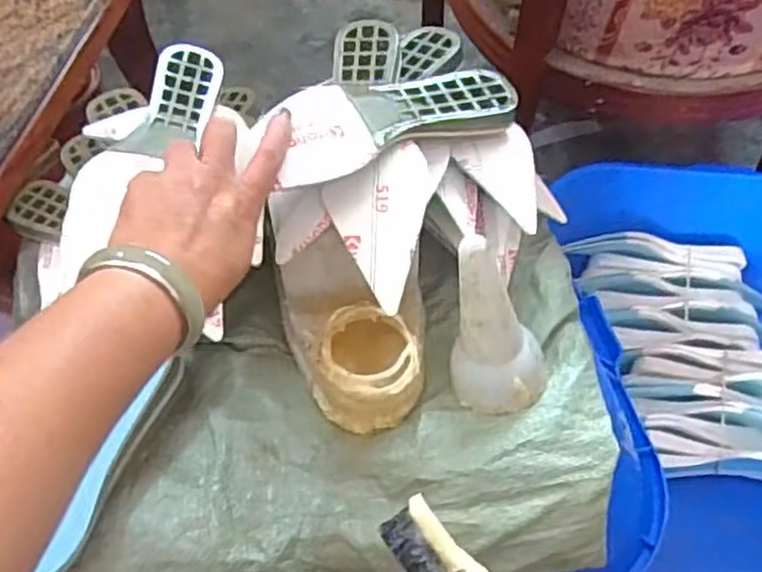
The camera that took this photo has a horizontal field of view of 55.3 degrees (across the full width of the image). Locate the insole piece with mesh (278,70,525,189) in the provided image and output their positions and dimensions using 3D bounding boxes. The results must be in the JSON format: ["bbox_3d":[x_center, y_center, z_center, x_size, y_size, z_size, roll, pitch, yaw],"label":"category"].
[{"bbox_3d":[0.009,-0.120,0.515,0.194,0.021,0.067,-22,58,-27],"label":"insole piece with mesh"}]

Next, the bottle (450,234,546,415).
[{"bbox_3d":[0.075,0.022,0.505,0.060,0.143,0.056,-26,38,-16],"label":"bottle"}]

